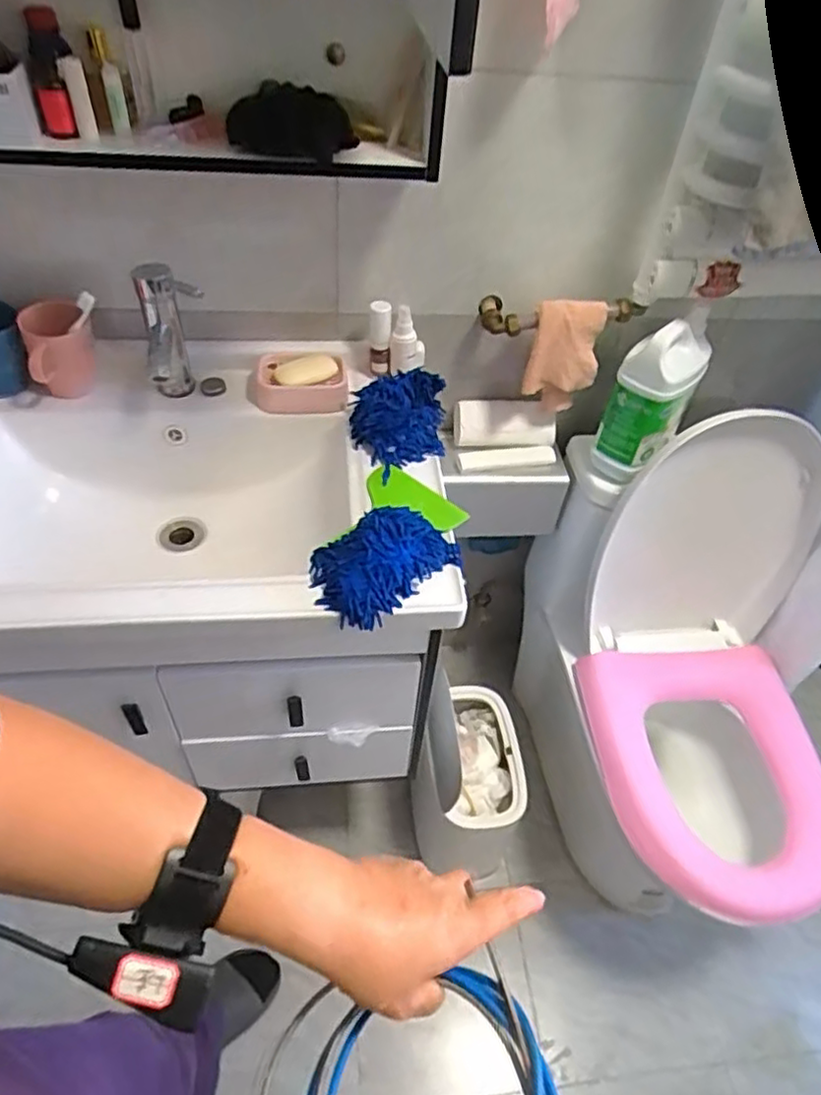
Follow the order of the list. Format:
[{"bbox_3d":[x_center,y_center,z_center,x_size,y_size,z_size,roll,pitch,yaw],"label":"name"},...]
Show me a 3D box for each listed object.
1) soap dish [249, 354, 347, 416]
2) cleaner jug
[{"bbox_3d":[-0.154,-0.230,0.942,0.135,0.047,0.089,2,48,-4],"label":"soap dish"},{"bbox_3d":[0.336,-0.207,0.957,0.099,0.215,0.109,25,50,16],"label":"cleaner jug"}]

